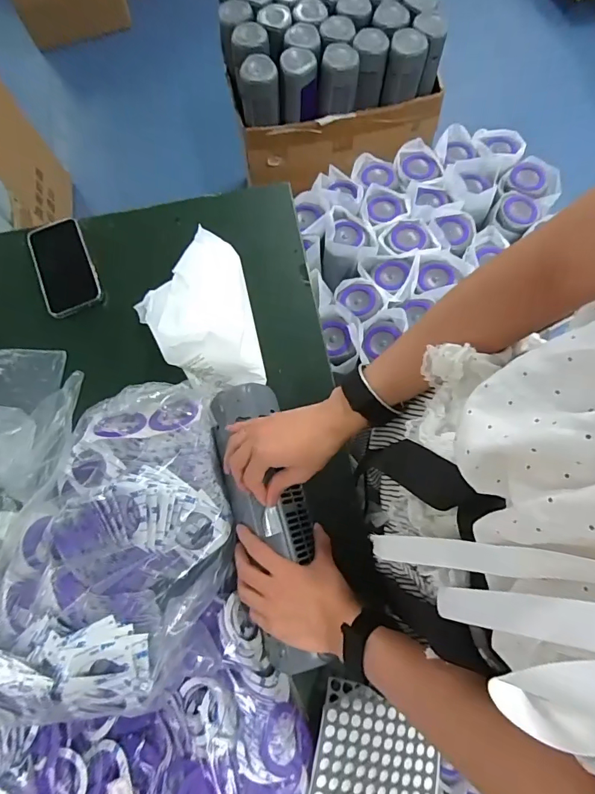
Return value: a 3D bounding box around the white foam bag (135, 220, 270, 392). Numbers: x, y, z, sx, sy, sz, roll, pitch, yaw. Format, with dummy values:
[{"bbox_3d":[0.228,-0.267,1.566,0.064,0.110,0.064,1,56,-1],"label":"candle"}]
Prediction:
[{"bbox_3d":[-0.144,-0.126,0.579,0.156,0.070,0.237,-13,74,-2],"label":"white foam bag"}]

